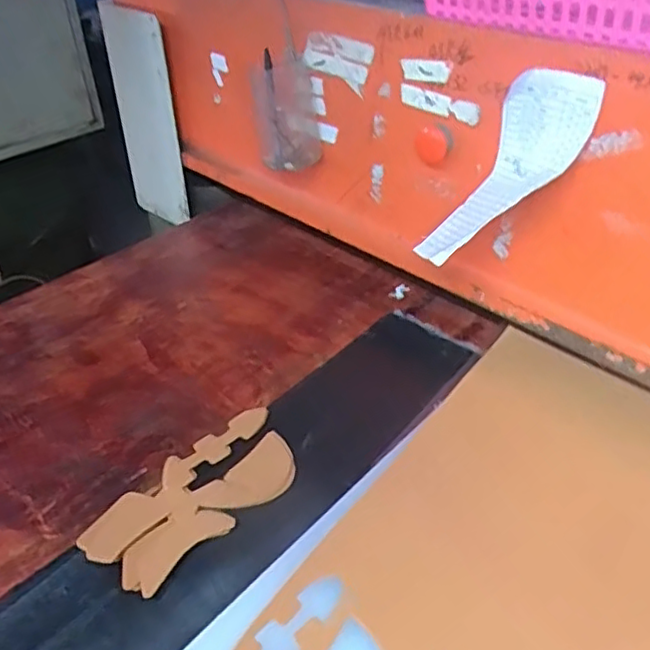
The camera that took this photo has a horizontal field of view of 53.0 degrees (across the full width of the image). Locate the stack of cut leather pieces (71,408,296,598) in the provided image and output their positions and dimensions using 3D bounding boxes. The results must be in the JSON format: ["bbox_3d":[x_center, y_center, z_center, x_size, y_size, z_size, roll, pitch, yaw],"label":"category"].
[{"bbox_3d":[-0.115,0.156,0.598,0.099,0.019,0.202,29,48,35],"label":"stack of cut leather pieces"}]

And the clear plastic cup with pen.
[{"bbox_3d":[-0.046,-0.246,0.767,0.076,0.114,0.077,-5,38,-2],"label":"clear plastic cup with pen"}]

